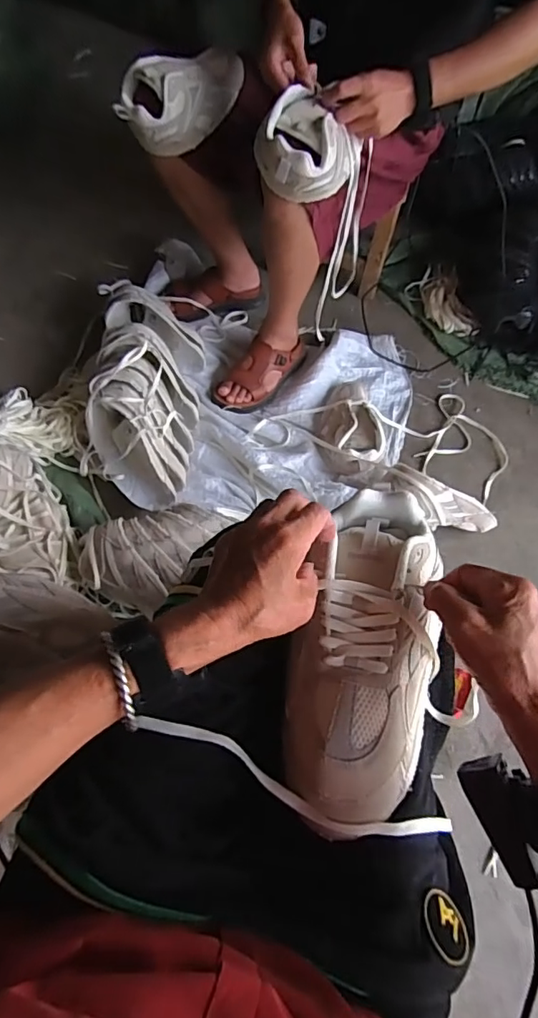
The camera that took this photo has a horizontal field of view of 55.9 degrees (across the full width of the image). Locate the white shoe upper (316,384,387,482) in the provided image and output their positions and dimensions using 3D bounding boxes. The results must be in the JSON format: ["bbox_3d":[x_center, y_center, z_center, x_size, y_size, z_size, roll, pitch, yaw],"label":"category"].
[{"bbox_3d":[0.196,-0.197,1.208,0.157,0.109,0.275,6,63,-2],"label":"white shoe upper"}]

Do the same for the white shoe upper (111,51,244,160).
[{"bbox_3d":[-0.163,-0.784,0.973,0.273,0.117,0.123,-24,67,-16],"label":"white shoe upper"}]

